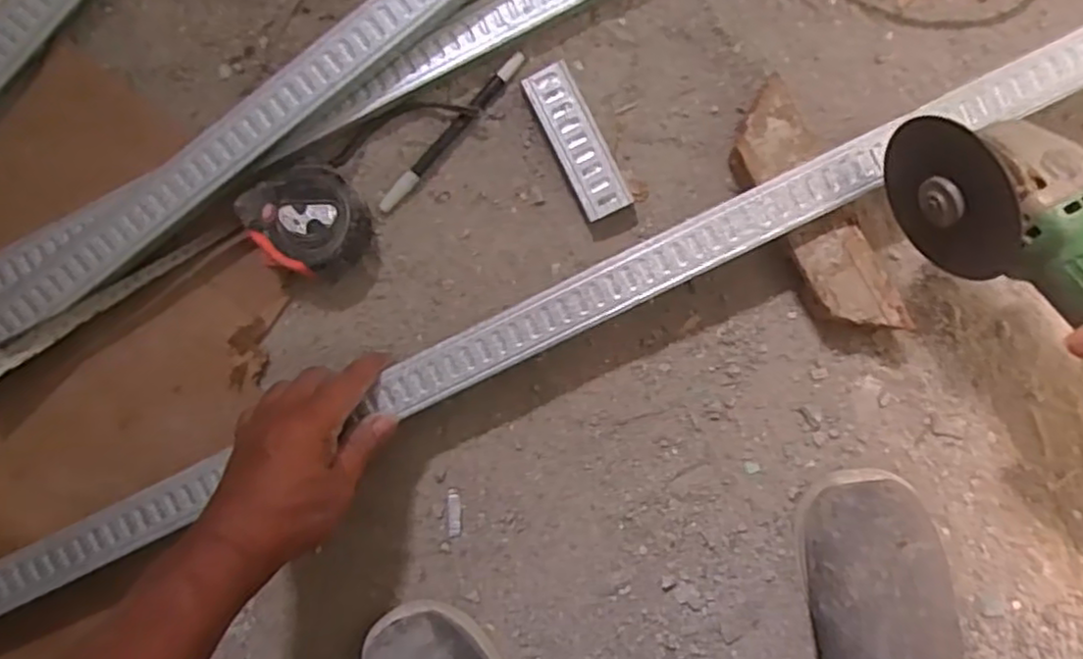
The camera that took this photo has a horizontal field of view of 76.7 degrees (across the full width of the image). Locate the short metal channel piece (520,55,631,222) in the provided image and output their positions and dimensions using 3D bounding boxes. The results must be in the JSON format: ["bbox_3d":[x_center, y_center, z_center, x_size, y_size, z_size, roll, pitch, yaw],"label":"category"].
[{"bbox_3d":[0.026,-0.134,0.494,0.034,0.022,0.110,-26,89,2],"label":"short metal channel piece"}]

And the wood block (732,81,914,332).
[{"bbox_3d":[0.185,-0.078,0.476,0.049,0.043,0.181,-30,89,2],"label":"wood block"}]

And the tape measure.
[{"bbox_3d":[-0.163,-0.075,0.485,0.075,0.046,0.073,0,90,2],"label":"tape measure"}]

